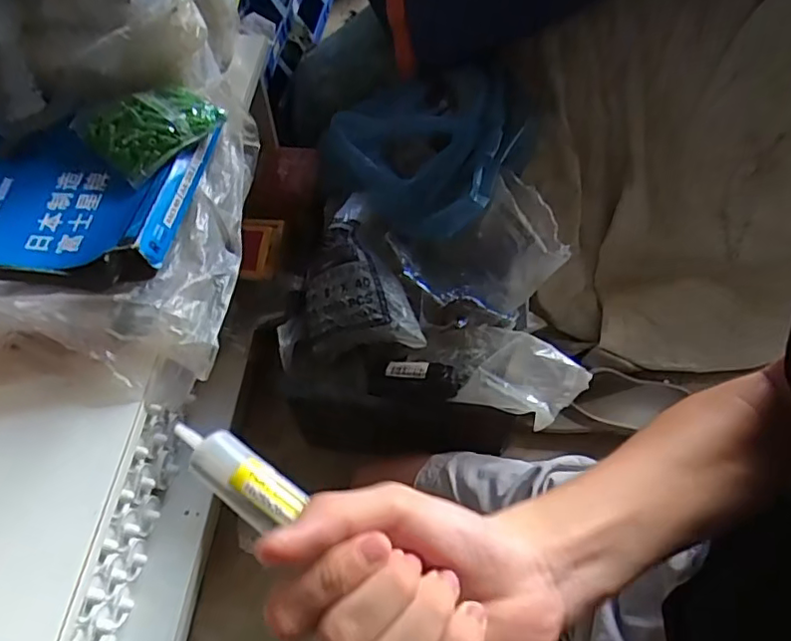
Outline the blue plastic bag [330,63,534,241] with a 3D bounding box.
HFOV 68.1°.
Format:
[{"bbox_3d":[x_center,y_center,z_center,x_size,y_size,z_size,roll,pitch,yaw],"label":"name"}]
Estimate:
[{"bbox_3d":[0.037,-0.238,0.780,0.245,0.102,0.231,26,62,17],"label":"blue plastic bag"}]

